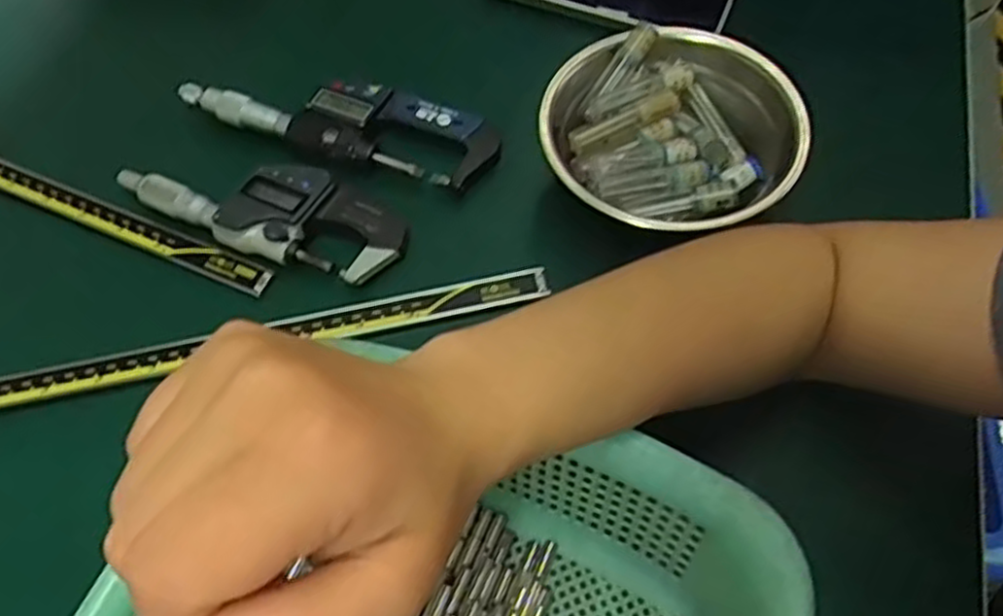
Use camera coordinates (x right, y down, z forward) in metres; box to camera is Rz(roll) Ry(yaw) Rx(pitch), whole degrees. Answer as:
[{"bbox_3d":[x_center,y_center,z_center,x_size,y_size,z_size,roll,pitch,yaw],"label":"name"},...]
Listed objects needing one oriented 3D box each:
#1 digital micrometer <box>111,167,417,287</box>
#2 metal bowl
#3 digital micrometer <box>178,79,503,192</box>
[{"bbox_3d":[-0.125,-0.055,0.404,0.154,0.017,0.053,19,62,12],"label":"digital micrometer"},{"bbox_3d":[0.085,-0.079,0.399,0.125,0.062,0.121,-1,60,1],"label":"metal bowl"},{"bbox_3d":[-0.090,-0.105,0.433,0.179,0.020,0.049,16,62,10],"label":"digital micrometer"}]

